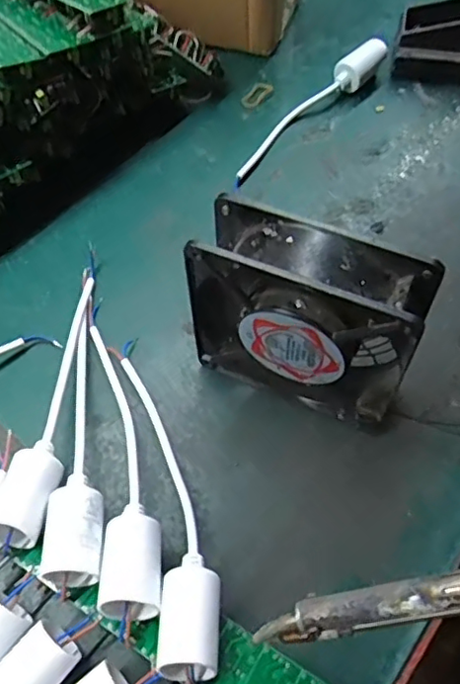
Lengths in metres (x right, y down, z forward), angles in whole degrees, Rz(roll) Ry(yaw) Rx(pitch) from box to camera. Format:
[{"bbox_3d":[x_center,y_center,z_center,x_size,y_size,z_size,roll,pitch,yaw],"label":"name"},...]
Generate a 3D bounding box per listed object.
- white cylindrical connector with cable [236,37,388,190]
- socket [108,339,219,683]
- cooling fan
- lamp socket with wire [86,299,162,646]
[{"bbox_3d":[0.066,-0.193,0.493,0.029,0.030,0.190,34,65,21],"label":"white cylindrical connector with cable"},{"bbox_3d":[-0.037,0.074,0.327,0.031,0.047,0.189,-13,58,-6],"label":"socket"},{"bbox_3d":[0.041,-0.011,0.332,0.122,0.119,0.047,20,60,14],"label":"cooling fan"},{"bbox_3d":[-0.063,0.051,0.344,0.029,0.040,0.213,-11,58,-5],"label":"lamp socket with wire"}]

